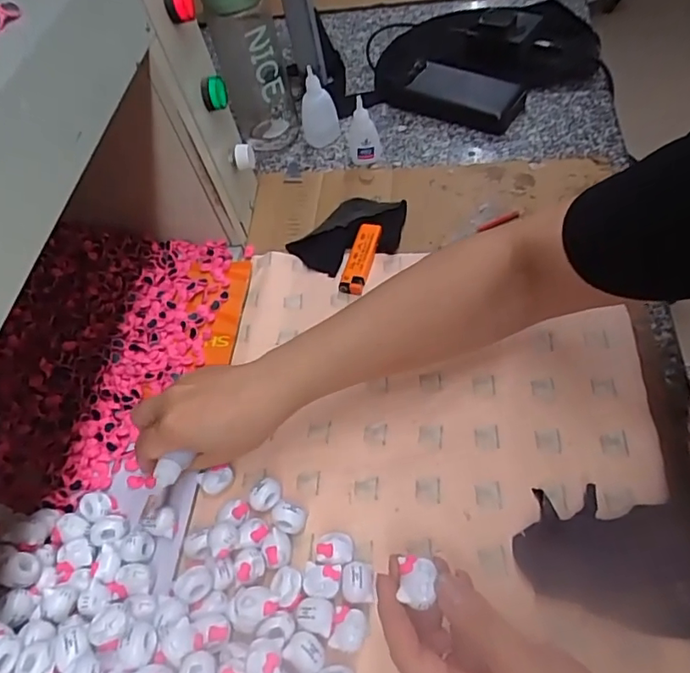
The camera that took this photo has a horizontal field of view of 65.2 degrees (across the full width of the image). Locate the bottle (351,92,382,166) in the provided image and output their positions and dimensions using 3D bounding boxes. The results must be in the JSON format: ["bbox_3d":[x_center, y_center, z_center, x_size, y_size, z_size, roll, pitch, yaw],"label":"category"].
[{"bbox_3d":[0.024,-0.232,0.611,0.035,0.076,0.025,-2,56,4],"label":"bottle"}]

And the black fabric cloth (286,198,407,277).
[{"bbox_3d":[0.011,-0.104,0.553,0.120,0.021,0.073,-33,59,-16],"label":"black fabric cloth"}]

